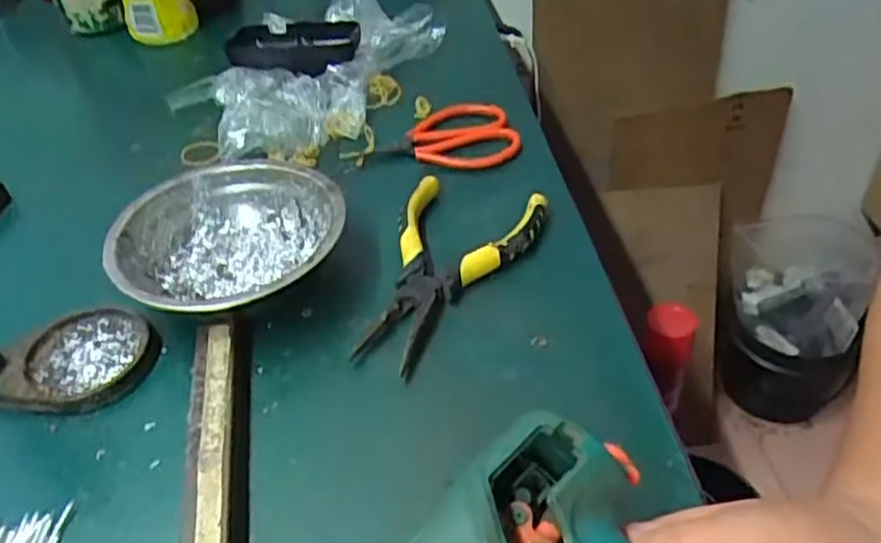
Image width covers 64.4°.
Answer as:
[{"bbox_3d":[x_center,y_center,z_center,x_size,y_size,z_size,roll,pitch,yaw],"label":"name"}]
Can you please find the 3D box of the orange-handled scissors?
[{"bbox_3d":[-0.007,-0.088,0.478,0.111,0.021,0.053,-11,43,-9],"label":"orange-handled scissors"}]

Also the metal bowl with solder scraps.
[{"bbox_3d":[-0.116,-0.011,0.396,0.115,0.041,0.120,-2,42,2],"label":"metal bowl with solder scraps"}]

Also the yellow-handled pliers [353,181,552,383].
[{"bbox_3d":[-0.001,-0.002,0.392,0.078,0.023,0.136,17,46,21],"label":"yellow-handled pliers"}]

